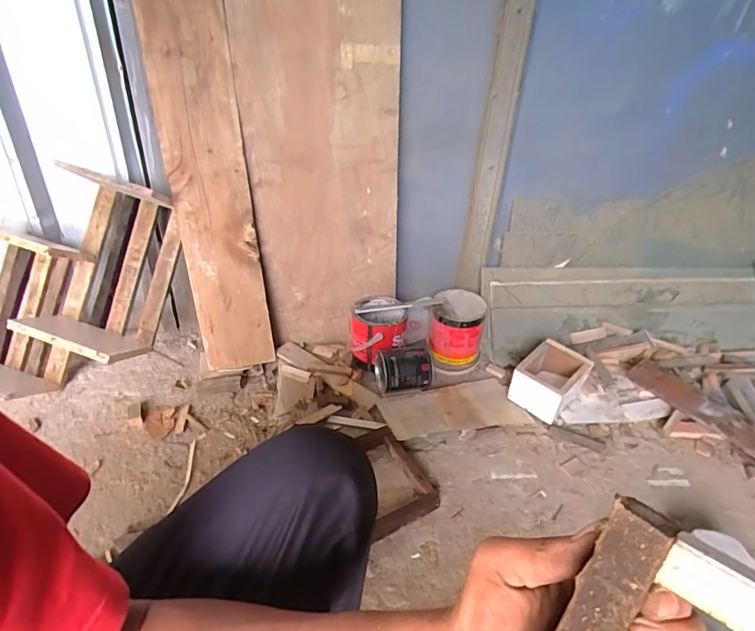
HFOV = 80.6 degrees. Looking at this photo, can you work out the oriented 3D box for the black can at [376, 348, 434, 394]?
[{"bbox_3d":[0.070,0.137,1.138,0.133,0.097,0.091,-4,33,-13],"label":"black can"}]

